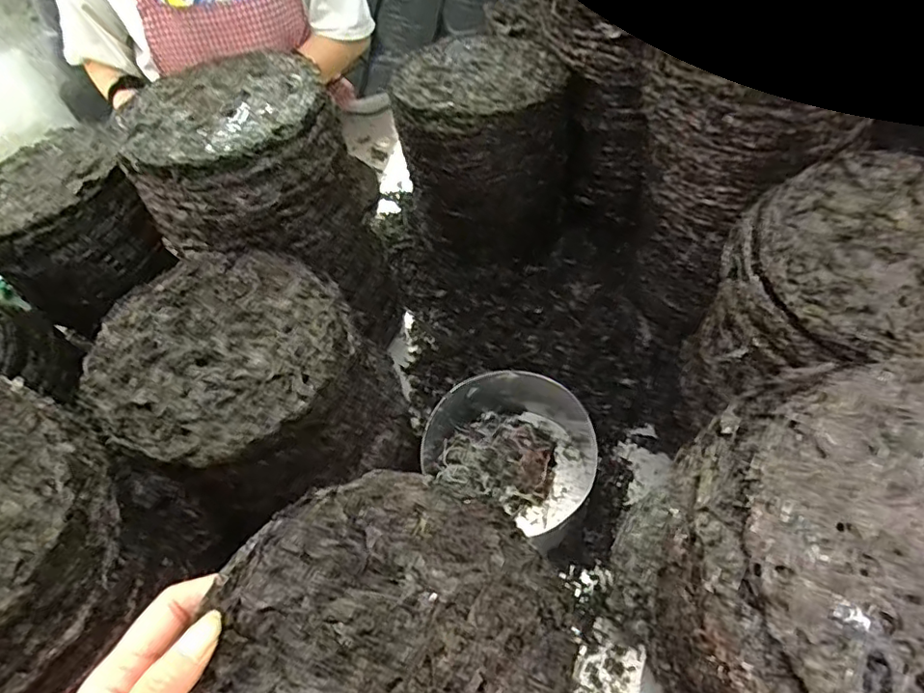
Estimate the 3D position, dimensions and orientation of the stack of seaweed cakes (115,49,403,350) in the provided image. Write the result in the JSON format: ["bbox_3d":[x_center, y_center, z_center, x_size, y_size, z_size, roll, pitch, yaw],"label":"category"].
[{"bbox_3d":[-0.207,-0.140,0.652,0.209,0.300,0.210,-1,56,5],"label":"stack of seaweed cakes"}]

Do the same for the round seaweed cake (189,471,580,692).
[{"bbox_3d":[-0.029,0.163,0.276,0.180,0.015,0.189,8,62,-15],"label":"round seaweed cake"}]

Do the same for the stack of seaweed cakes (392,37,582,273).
[{"bbox_3d":[0.038,-0.248,0.740,0.208,0.227,0.197,11,58,13],"label":"stack of seaweed cakes"}]

